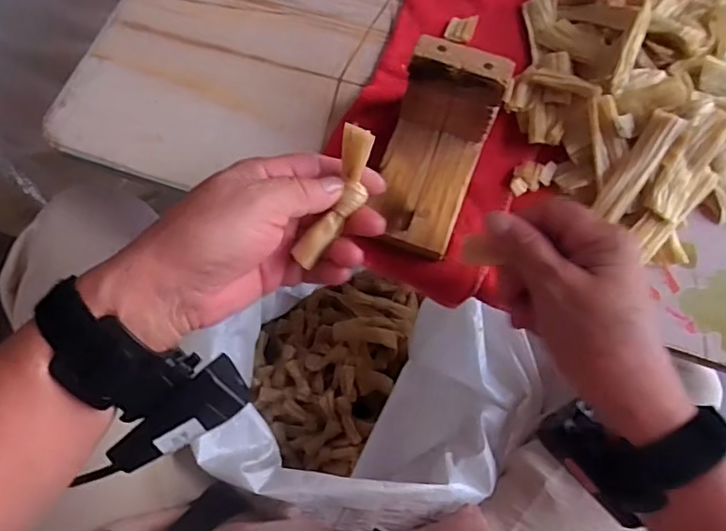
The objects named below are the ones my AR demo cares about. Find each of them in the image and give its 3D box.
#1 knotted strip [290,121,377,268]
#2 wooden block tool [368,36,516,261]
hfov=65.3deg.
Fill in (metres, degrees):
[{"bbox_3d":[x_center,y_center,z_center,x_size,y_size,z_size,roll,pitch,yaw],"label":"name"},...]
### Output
[{"bbox_3d":[-0.012,-0.036,0.313,0.021,0.017,0.079,25,99,7],"label":"knotted strip"},{"bbox_3d":[0.044,-0.069,0.354,0.063,0.079,0.105,17,68,3],"label":"wooden block tool"}]

